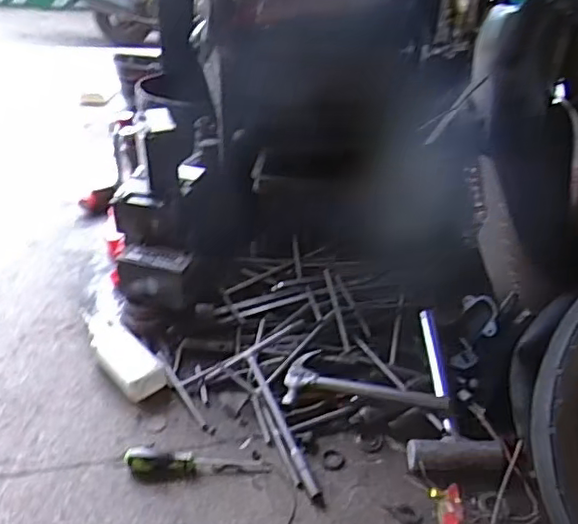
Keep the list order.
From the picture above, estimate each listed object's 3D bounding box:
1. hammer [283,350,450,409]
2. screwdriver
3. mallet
[{"bbox_3d":[0.136,0.217,1.116,0.284,0.026,0.111,3,34,3],"label":"hammer"},{"bbox_3d":[-0.147,0.325,0.992,0.229,0.031,0.041,0,34,-1],"label":"screwdriver"},{"bbox_3d":[0.273,0.219,1.116,0.150,0.046,0.343,1,46,-1],"label":"mallet"}]

